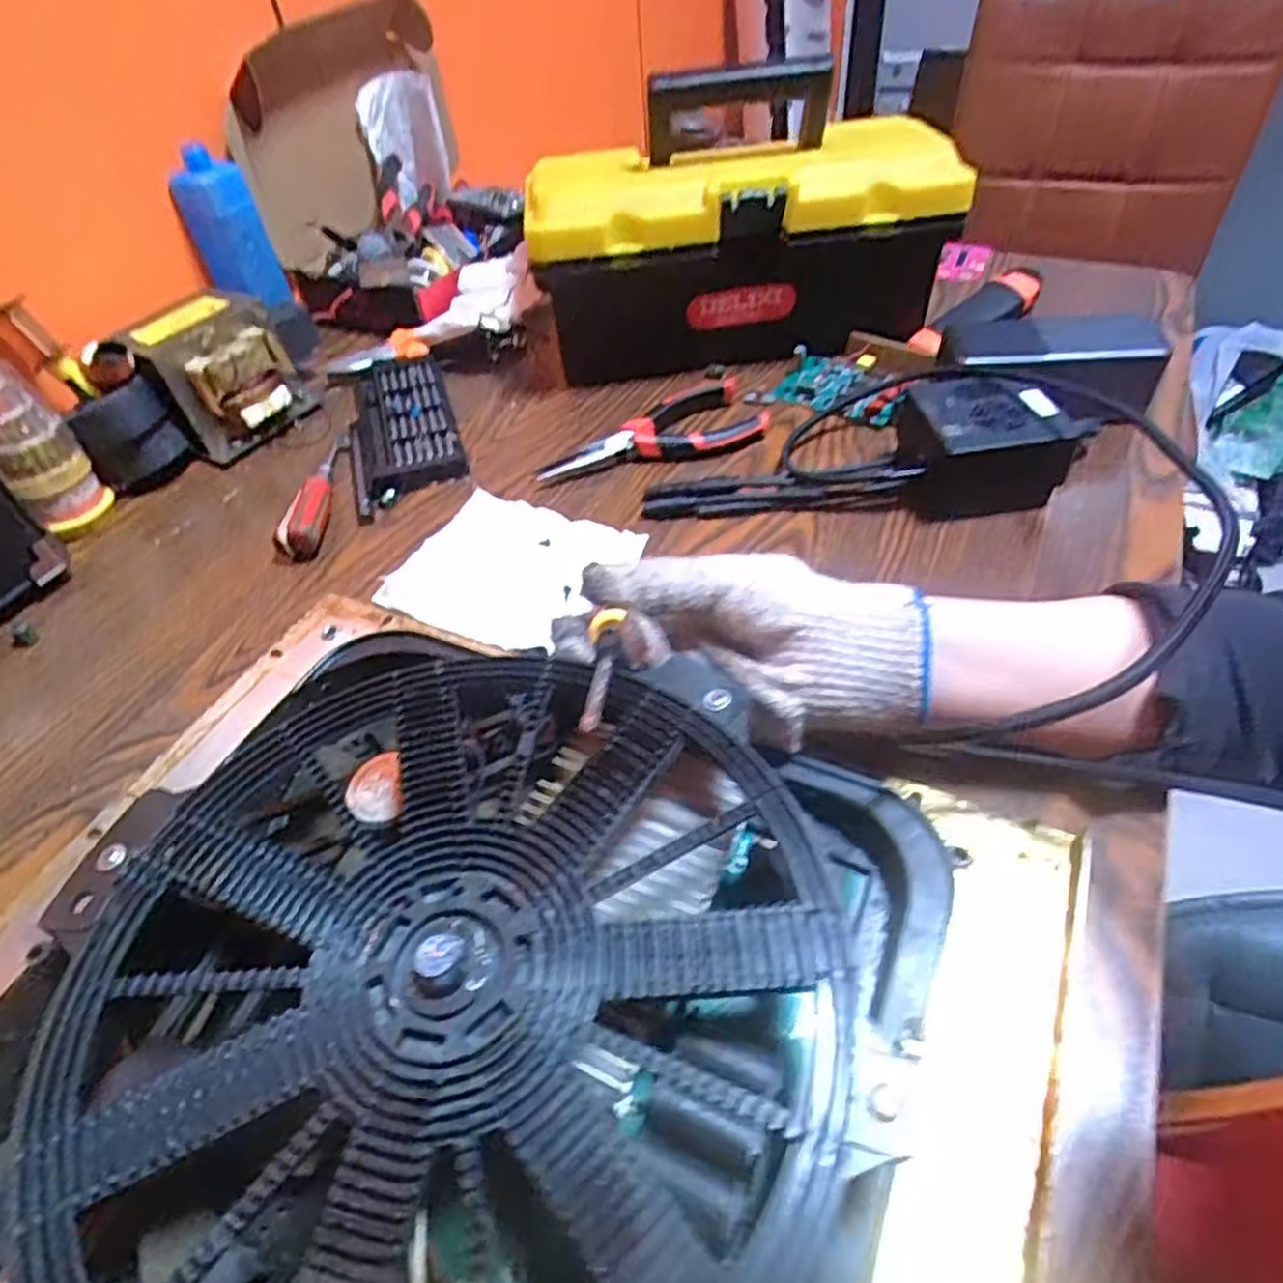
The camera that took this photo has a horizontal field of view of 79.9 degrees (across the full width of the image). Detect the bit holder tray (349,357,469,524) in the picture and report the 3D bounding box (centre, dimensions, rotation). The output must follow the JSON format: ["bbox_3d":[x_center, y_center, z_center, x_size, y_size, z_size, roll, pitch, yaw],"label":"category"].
[{"bbox_3d":[-0.172,-0.152,0.545,0.073,0.025,0.167,-17,48,-9],"label":"bit holder tray"}]

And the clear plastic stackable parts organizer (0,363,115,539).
[{"bbox_3d":[-0.373,-0.118,0.470,0.043,0.118,0.037,-28,51,-19],"label":"clear plastic stackable parts organizer"}]

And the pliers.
[{"bbox_3d":[0.004,-0.139,0.514,0.154,0.022,0.059,-14,48,-7],"label":"pliers"}]

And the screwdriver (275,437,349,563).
[{"bbox_3d":[-0.210,-0.101,0.502,0.023,0.026,0.132,-7,47,0],"label":"screwdriver"}]

